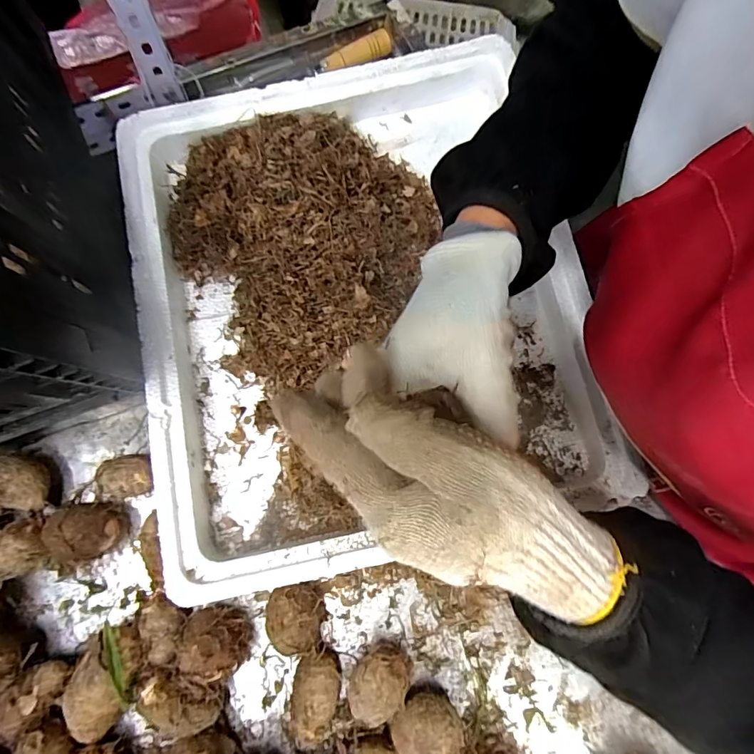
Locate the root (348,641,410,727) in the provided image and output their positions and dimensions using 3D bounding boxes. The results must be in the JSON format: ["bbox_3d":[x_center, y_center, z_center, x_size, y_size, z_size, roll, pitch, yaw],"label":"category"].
[{"bbox_3d":[0.001,0.240,0.357,0.042,0.037,0.053,21,77,3],"label":"root"}]

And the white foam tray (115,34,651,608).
[{"bbox_3d":[-0.016,-0.069,0.401,0.374,0.062,0.432,-12,78,-4],"label":"white foam tray"}]

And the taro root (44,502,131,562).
[{"bbox_3d":[-0.240,0.128,0.375,0.048,0.044,0.048,-11,78,-4],"label":"taro root"}]

